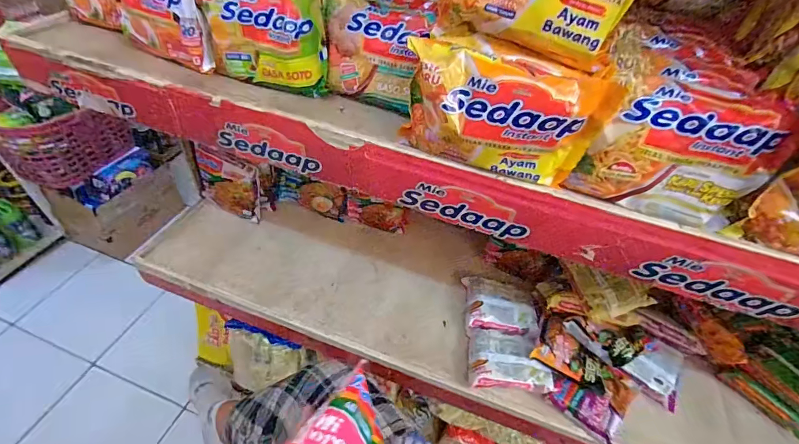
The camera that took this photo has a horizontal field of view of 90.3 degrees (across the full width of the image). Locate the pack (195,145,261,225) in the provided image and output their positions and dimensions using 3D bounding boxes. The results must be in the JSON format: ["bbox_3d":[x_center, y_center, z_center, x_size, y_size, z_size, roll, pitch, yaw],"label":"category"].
[{"bbox_3d":[-0.343,-0.075,0.798,0.130,0.133,0.036,22,48,15],"label":"pack"}]

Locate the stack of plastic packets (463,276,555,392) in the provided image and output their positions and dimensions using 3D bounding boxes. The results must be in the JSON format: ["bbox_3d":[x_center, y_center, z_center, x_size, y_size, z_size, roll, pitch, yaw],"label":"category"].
[{"bbox_3d":[0.175,0.216,0.634,0.120,0.028,0.093,5,46,-1],"label":"stack of plastic packets"}]

